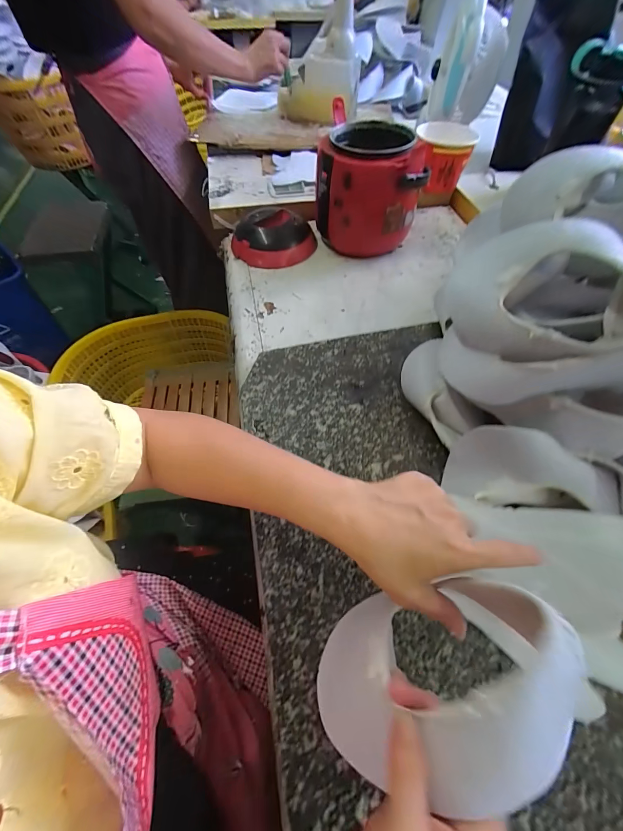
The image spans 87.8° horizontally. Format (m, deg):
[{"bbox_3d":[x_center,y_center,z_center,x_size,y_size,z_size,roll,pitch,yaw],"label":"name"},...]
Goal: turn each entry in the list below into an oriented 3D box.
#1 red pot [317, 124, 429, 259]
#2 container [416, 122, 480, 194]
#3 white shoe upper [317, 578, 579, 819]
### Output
[{"bbox_3d":[0.103,-0.406,0.599,0.180,0.168,0.148,-5,56,-1],"label":"red pot"},{"bbox_3d":[0.270,-0.533,0.700,0.098,0.134,0.099,-6,57,-3],"label":"container"},{"bbox_3d":[0.073,0.164,0.199,0.133,0.108,0.100,-8,56,-3],"label":"white shoe upper"}]

